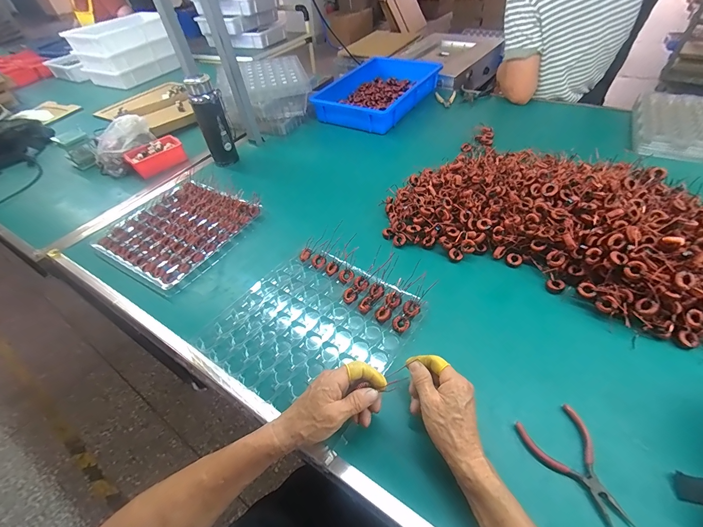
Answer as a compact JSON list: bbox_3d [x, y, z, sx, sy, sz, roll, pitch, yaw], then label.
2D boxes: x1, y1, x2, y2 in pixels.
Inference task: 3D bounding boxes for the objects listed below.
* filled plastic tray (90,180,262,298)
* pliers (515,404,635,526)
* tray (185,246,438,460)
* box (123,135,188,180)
[{"bbox_3d":[-0.391,-0.076,0.718,0.281,0.031,0.273,19,53,23],"label":"filled plastic tray"},{"bbox_3d":[0.262,0.236,0.370,0.076,0.013,0.120,-16,48,-8],"label":"pliers"},{"bbox_3d":[-0.064,0.105,0.519,0.278,0.032,0.261,26,56,27],"label":"tray"},{"bbox_3d":[-0.572,-0.317,0.930,0.096,0.051,0.153,29,57,29],"label":"box"}]

